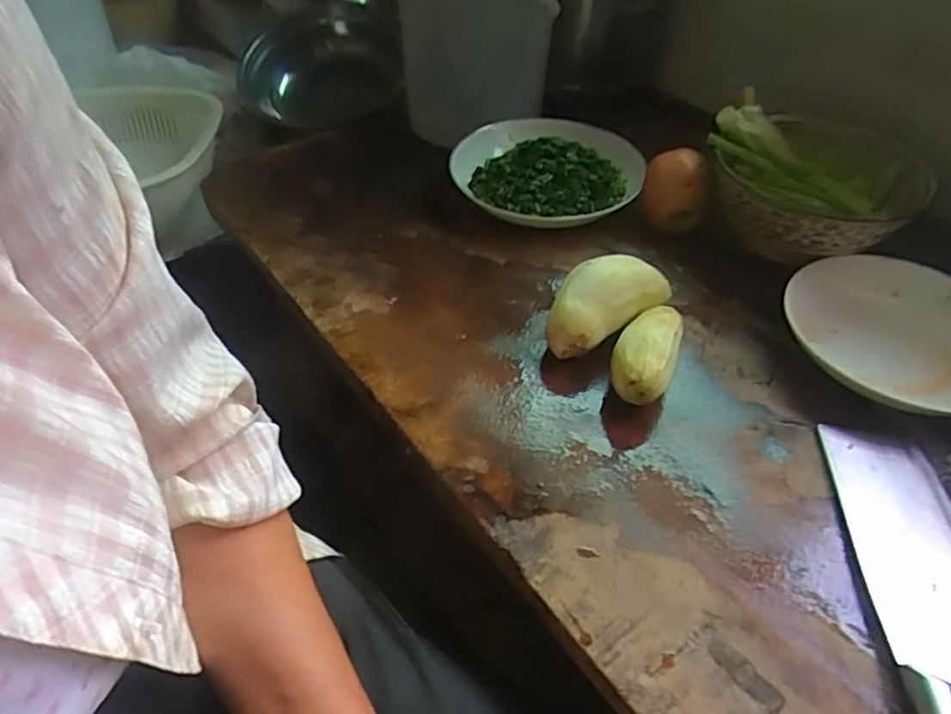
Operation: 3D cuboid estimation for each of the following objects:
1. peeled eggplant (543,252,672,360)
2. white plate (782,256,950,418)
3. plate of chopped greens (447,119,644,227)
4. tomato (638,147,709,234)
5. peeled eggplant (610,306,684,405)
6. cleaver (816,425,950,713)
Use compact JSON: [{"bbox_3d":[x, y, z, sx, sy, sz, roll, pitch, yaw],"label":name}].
[{"bbox_3d":[0.104,-0.043,0.511,0.120,0.062,0.053,-27,52,-25],"label":"peeled eggplant"},{"bbox_3d":[0.340,-0.019,0.501,0.171,0.033,0.167,1,45,-1],"label":"white plate"},{"bbox_3d":[0.074,-0.202,0.664,0.198,0.049,0.185,1,45,-1],"label":"plate of chopped greens"},{"bbox_3d":[0.196,-0.160,0.617,0.059,0.066,0.064,9,46,7],"label":"tomato"},{"bbox_3d":[0.132,-0.001,0.477,0.046,0.048,0.097,22,49,19],"label":"peeled eggplant"},{"bbox_3d":[0.265,0.147,0.347,0.073,0.025,0.277,7,45,6],"label":"cleaver"}]

